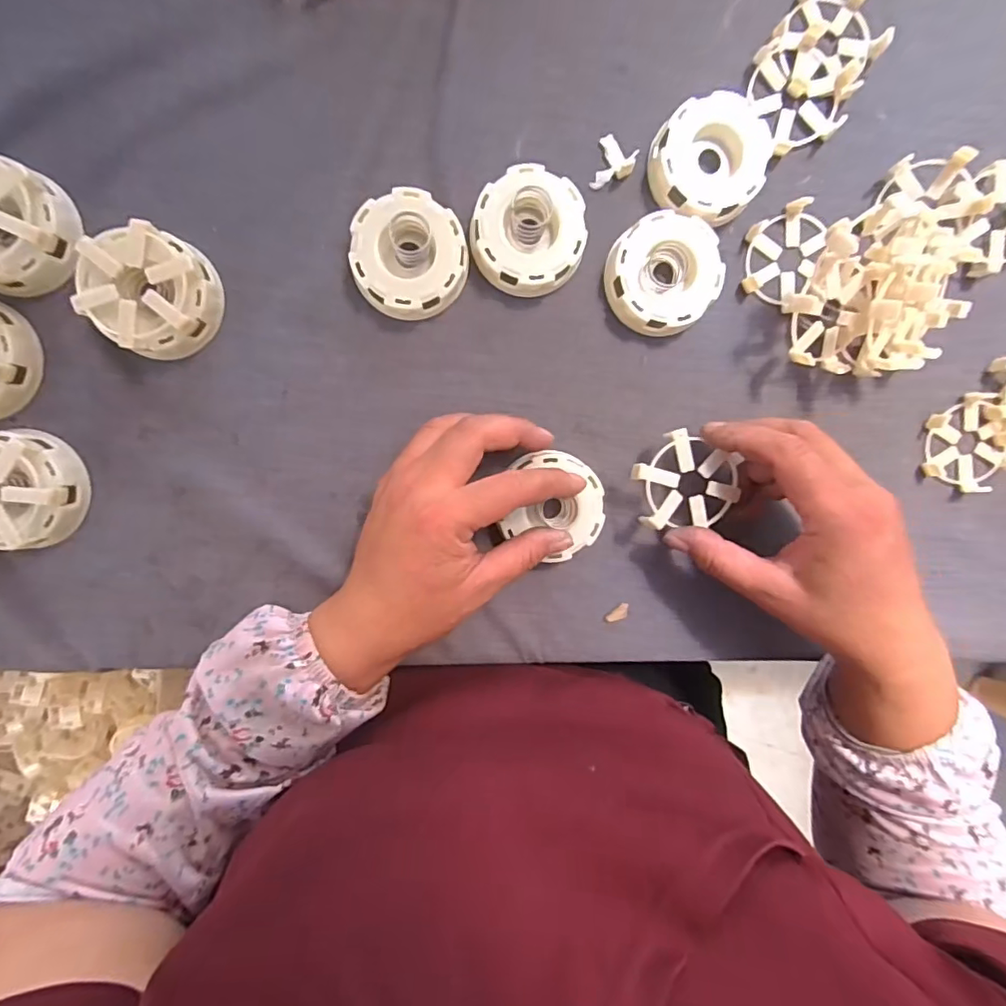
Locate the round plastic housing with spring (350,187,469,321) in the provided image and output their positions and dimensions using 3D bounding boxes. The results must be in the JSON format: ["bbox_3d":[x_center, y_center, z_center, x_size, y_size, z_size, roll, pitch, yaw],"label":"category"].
[{"bbox_3d":[-0.052,-0.139,0.308,0.062,0.027,0.064,-1,96,-5],"label":"round plastic housing with spring"}]

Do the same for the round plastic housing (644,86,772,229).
[{"bbox_3d":[0.121,-0.199,0.320,0.066,0.018,0.065,-10,97,-4],"label":"round plastic housing"}]

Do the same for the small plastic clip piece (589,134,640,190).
[{"bbox_3d":[0.067,-0.200,0.320,0.023,0.008,0.030,13,95,-6],"label":"small plastic clip piece"}]

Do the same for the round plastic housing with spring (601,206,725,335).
[{"bbox_3d":[0.095,-0.135,0.324,0.064,0.020,0.065,-1,96,-5],"label":"round plastic housing with spring"}]

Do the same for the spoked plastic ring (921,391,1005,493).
[{"bbox_3d":[0.306,-0.039,0.356,0.056,0.014,0.063,0,96,-5],"label":"spoked plastic ring"}]

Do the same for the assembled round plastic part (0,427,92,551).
[{"bbox_3d":[-0.270,-0.007,0.298,0.063,0.030,0.064,-1,96,-5],"label":"assembled round plastic part"}]

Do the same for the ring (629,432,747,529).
[{"bbox_3d":[0.107,-0.014,0.318,0.065,0.011,0.055,-2,96,-5],"label":"ring"}]

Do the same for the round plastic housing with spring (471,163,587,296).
[{"bbox_3d":[0.015,-0.154,0.312,0.063,0.025,0.065,-1,96,-5],"label":"round plastic housing with spring"}]

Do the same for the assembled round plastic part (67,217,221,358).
[{"bbox_3d":[-0.191,-0.115,0.297,0.061,0.030,0.063,-1,96,-5],"label":"assembled round plastic part"}]

